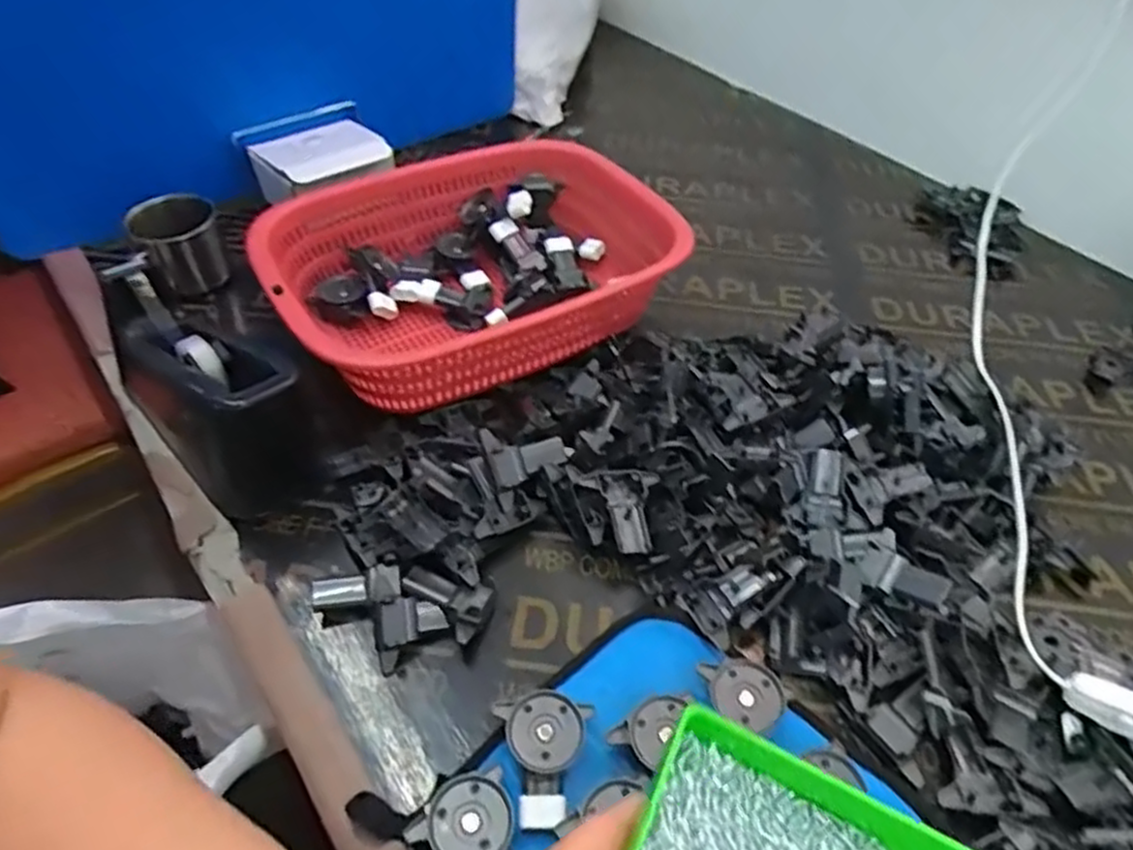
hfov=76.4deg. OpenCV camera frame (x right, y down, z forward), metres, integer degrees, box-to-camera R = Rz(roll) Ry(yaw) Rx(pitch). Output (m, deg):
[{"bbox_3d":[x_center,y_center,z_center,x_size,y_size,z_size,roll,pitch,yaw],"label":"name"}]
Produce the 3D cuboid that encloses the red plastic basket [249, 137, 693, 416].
[{"bbox_3d":[-0.081,-0.134,0.643,0.336,0.092,0.245,-22,53,-23],"label":"red plastic basket"}]

